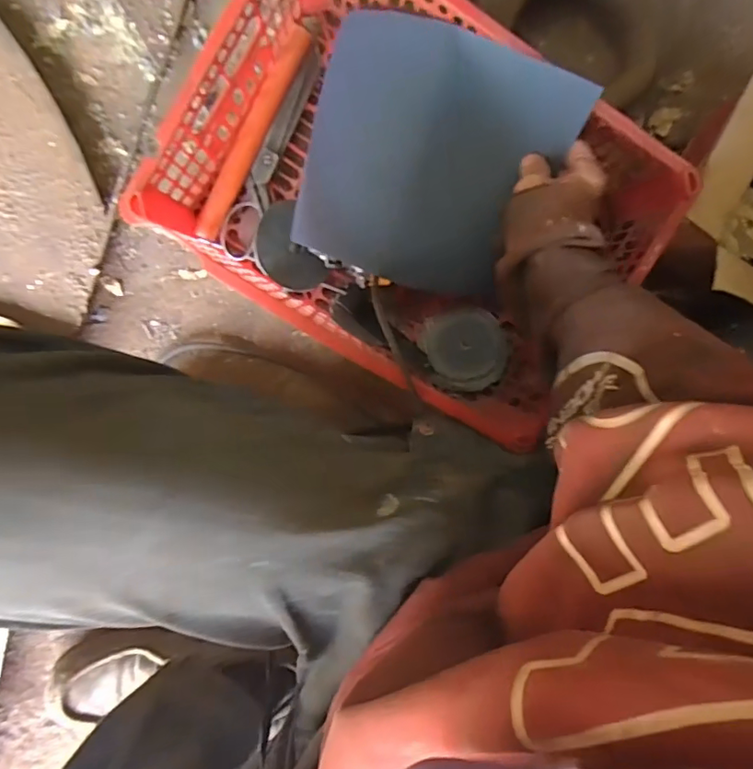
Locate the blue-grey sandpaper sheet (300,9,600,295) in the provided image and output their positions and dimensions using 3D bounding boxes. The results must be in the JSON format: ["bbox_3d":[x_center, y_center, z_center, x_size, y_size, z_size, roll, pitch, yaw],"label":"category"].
[{"bbox_3d":[0.045,-0.208,0.502,0.227,0.054,0.218,20,108,0],"label":"blue-grey sandpaper sheet"}]

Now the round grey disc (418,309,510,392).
[{"bbox_3d":[0.103,-0.039,0.604,0.088,0.024,0.094,0,93,-8],"label":"round grey disc"}]

